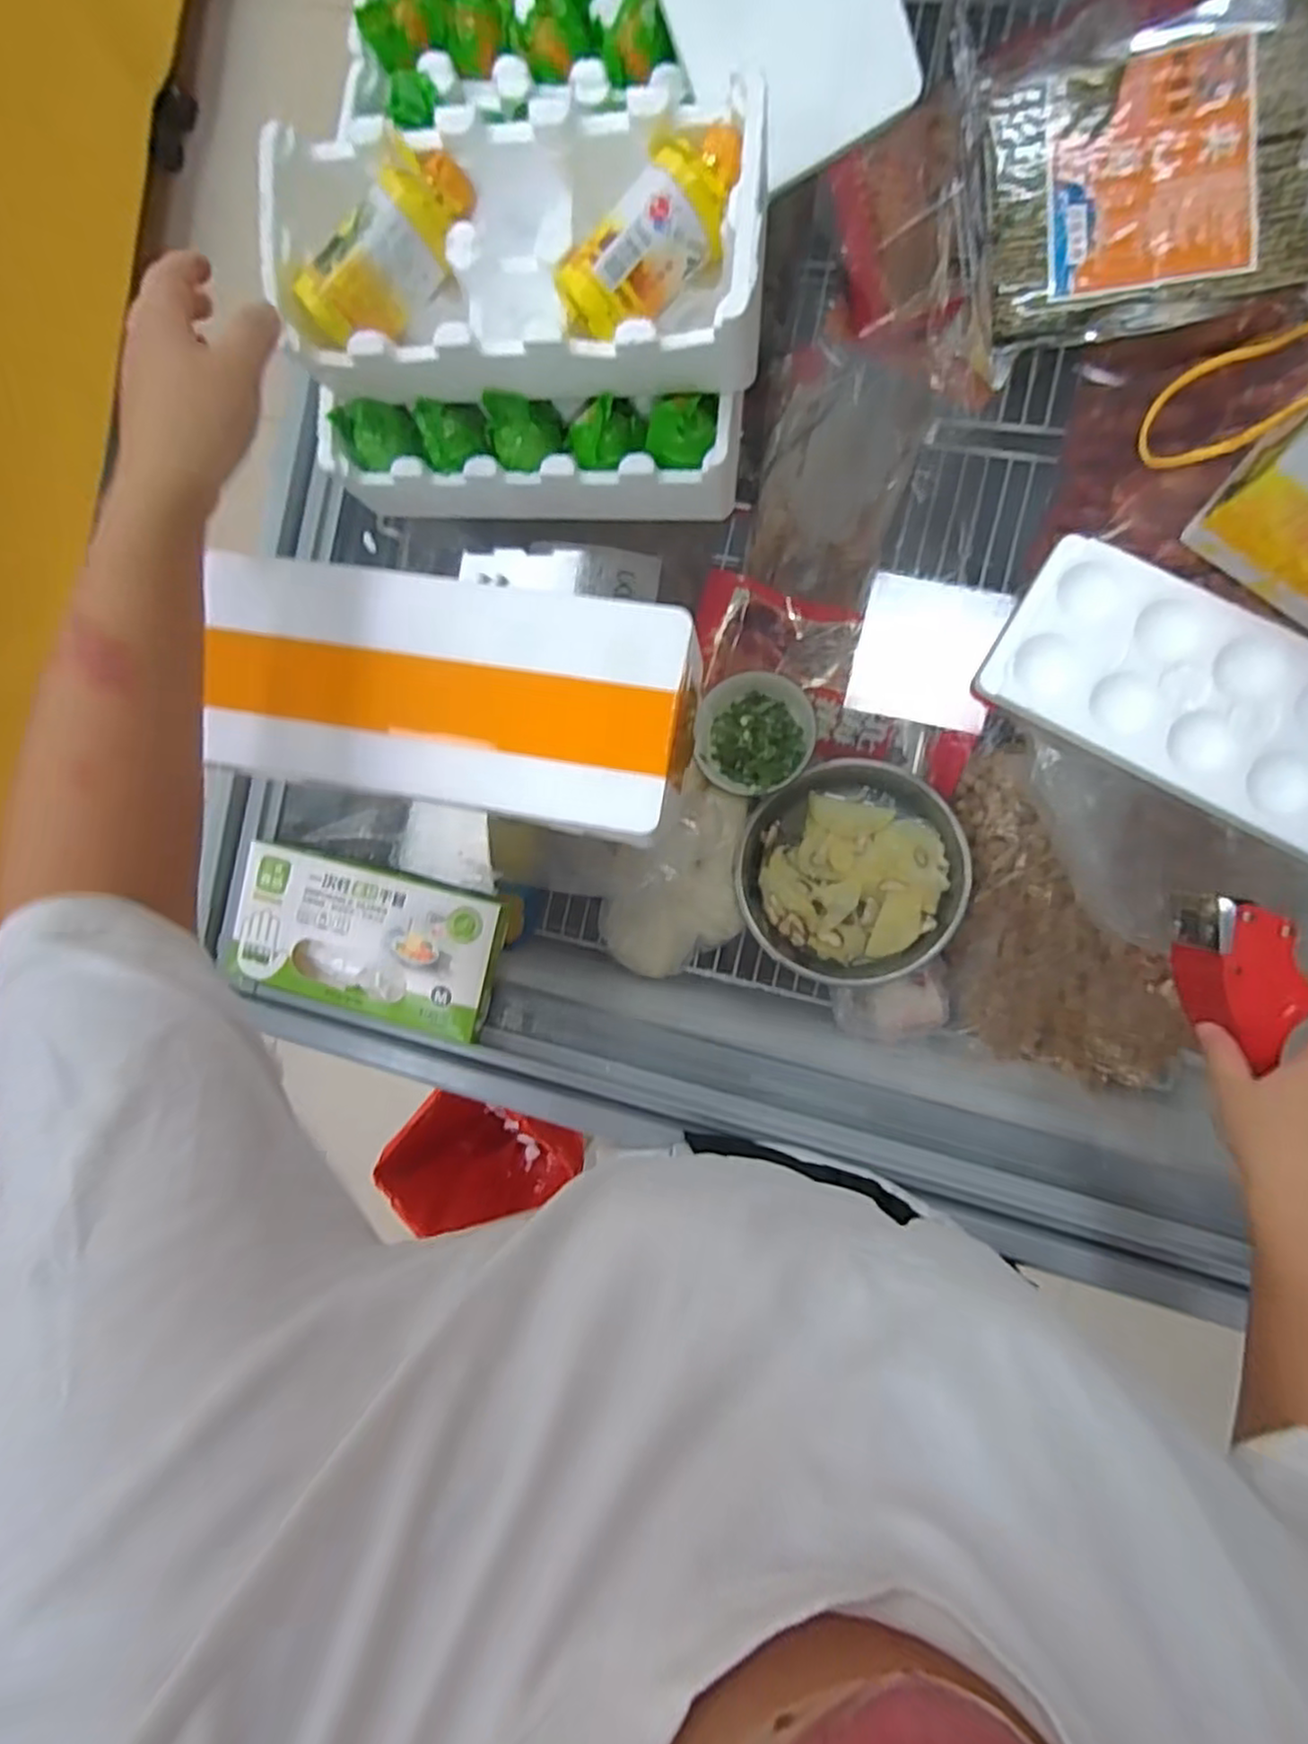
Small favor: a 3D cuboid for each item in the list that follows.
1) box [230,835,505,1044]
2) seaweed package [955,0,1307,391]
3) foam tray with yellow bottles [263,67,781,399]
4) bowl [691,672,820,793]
[{"bbox_3d":[-0.230,0.054,0.568,0.216,0.028,0.113,13,93,8],"label":"box"},{"bbox_3d":[0.307,-0.453,0.462,0.211,0.033,0.203,-7,90,9],"label":"seaweed package"},{"bbox_3d":[-0.078,-0.360,0.434,0.291,0.078,0.132,5,92,9],"label":"foam tray with yellow bottles"},{"bbox_3d":[0.098,-0.133,0.698,0.110,0.039,0.113,0,91,9],"label":"bowl"}]

